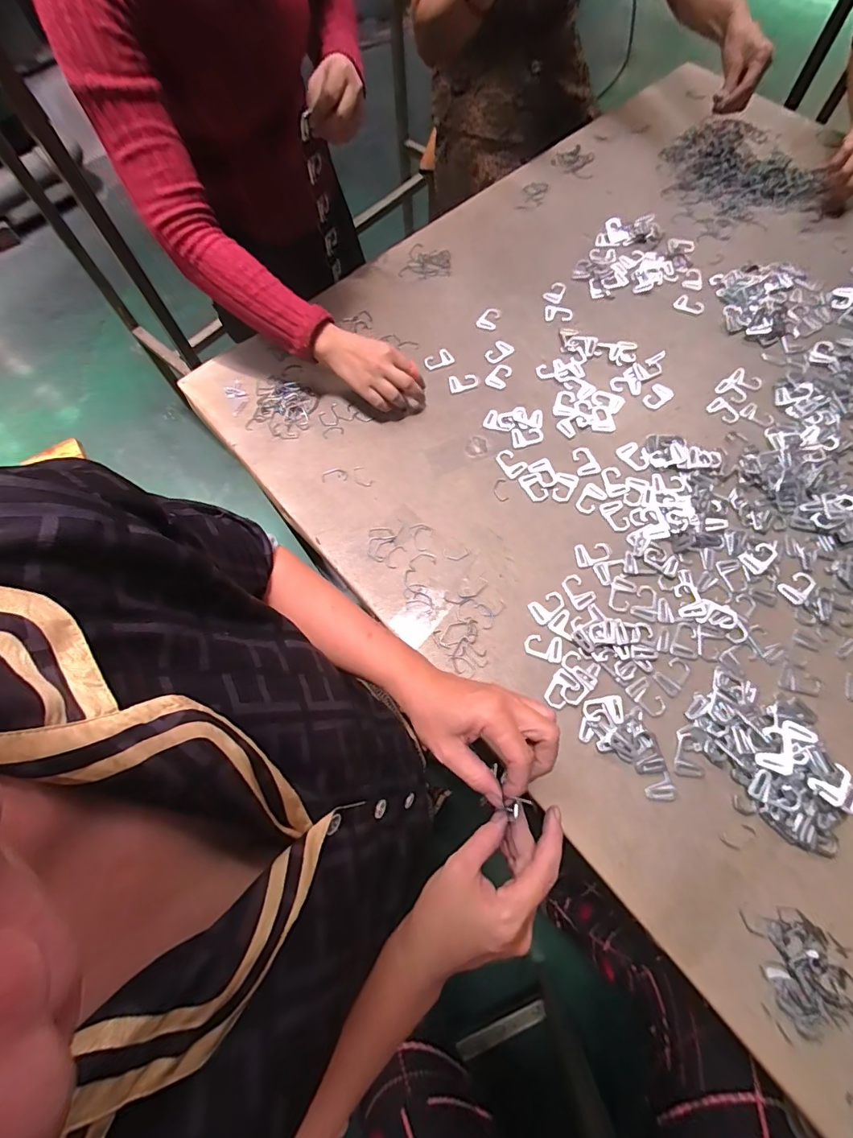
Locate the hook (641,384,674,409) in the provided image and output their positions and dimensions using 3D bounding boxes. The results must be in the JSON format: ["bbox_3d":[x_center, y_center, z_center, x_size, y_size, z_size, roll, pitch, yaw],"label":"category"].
[{"bbox_3d":[0.324,-0.242,0.652,0.047,0.004,0.030,-38,71,-13],"label":"hook"}]

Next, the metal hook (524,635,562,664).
[{"bbox_3d":[0.134,0.091,0.532,0.042,0.004,0.029,6,68,5],"label":"metal hook"}]

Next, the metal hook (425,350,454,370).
[{"bbox_3d":[0.019,-0.307,0.686,0.041,0.006,0.027,-35,71,-12],"label":"metal hook"}]

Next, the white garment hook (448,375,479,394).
[{"bbox_3d":[0.054,-0.267,0.669,0.042,0.004,0.025,-8,68,-1],"label":"white garment hook"}]

